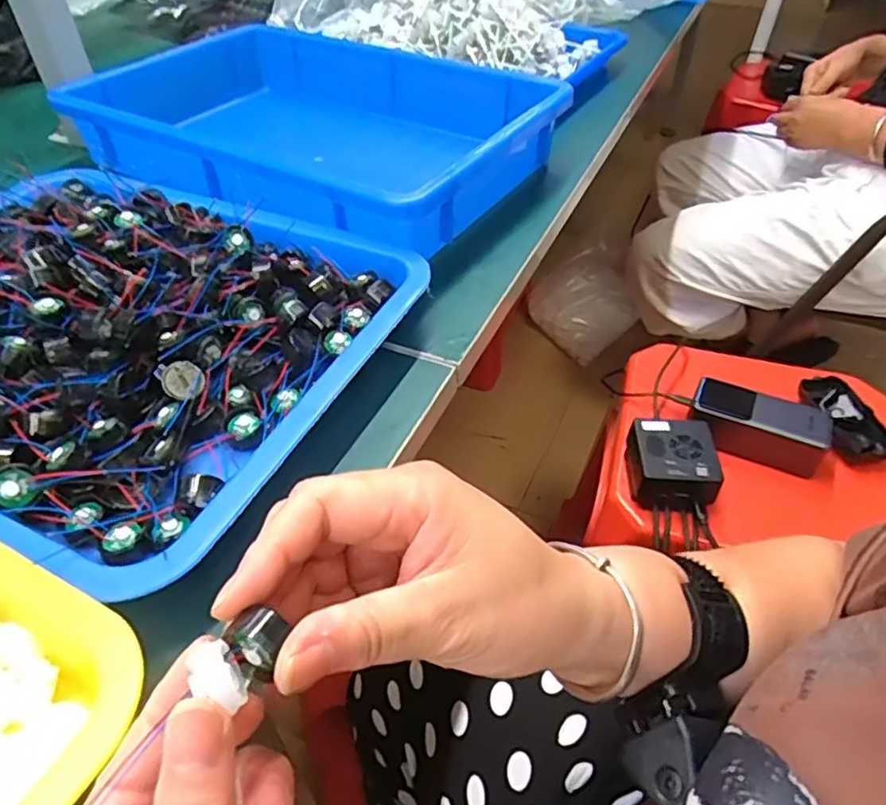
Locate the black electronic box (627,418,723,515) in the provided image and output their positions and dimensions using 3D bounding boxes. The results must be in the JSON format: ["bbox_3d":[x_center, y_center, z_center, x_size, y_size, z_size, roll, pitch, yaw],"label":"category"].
[{"bbox_3d":[0.223,0.061,0.621,0.078,0.045,0.084,6,45,6],"label":"black electronic box"}]

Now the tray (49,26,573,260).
[{"bbox_3d":[-0.120,-0.235,0.545,0.385,0.067,0.252,23,49,22],"label":"tray"}]

